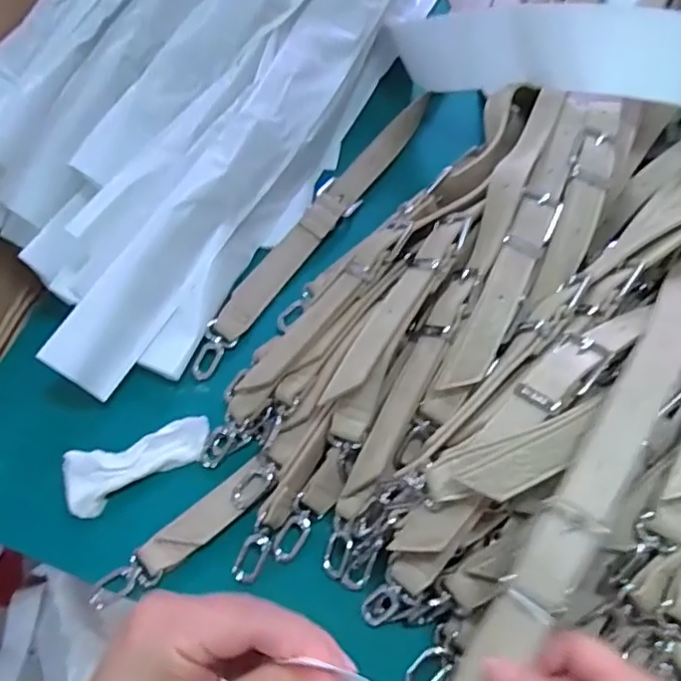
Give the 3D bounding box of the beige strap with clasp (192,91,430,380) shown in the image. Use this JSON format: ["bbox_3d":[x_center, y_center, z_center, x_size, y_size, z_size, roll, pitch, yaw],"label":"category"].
[{"bbox_3d":[-0.015,-0.103,0.504,0.036,0.018,0.329,28,65,17],"label":"beige strap with clasp"}]

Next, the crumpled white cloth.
[{"bbox_3d":[-0.133,0.081,0.405,0.095,0.015,0.039,-20,61,-9],"label":"crumpled white cloth"}]

